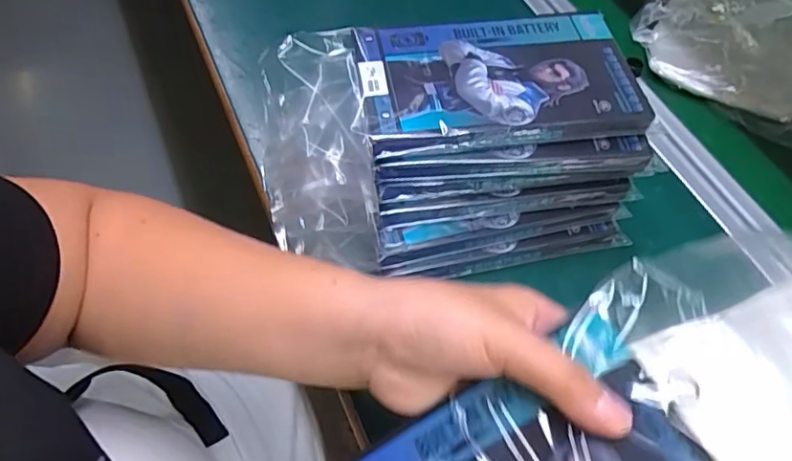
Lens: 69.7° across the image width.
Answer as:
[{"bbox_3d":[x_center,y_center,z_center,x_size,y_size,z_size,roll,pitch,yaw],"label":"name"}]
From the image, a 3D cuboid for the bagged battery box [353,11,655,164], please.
[{"bbox_3d":[0.062,-0.090,0.342,0.164,0.017,0.092,-7,58,-6],"label":"bagged battery box"}]

